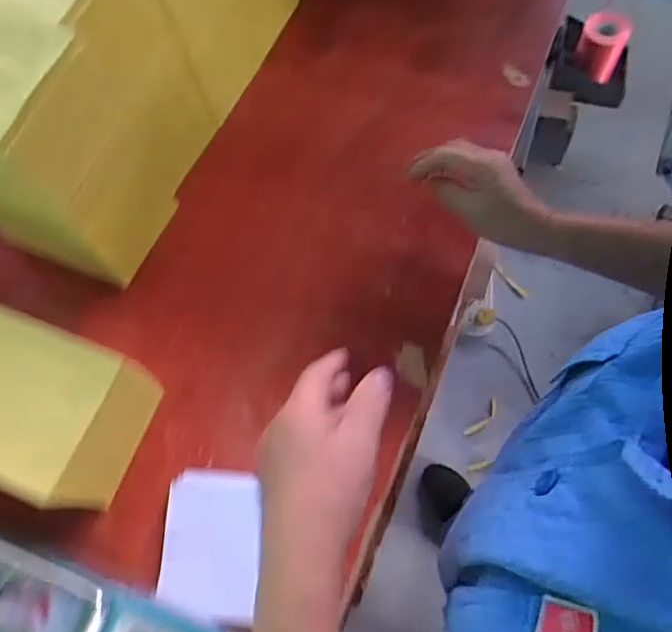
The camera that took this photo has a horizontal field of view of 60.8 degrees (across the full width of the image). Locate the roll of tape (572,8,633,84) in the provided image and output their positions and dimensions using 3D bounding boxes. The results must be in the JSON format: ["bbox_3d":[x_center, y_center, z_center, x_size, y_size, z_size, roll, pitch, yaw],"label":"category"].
[{"bbox_3d":[0.762,-0.778,1.646,0.125,0.153,0.126,-1,66,2],"label":"roll of tape"}]

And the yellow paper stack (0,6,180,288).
[{"bbox_3d":[-0.282,-0.159,0.550,0.145,0.233,0.136,14,67,9],"label":"yellow paper stack"}]

